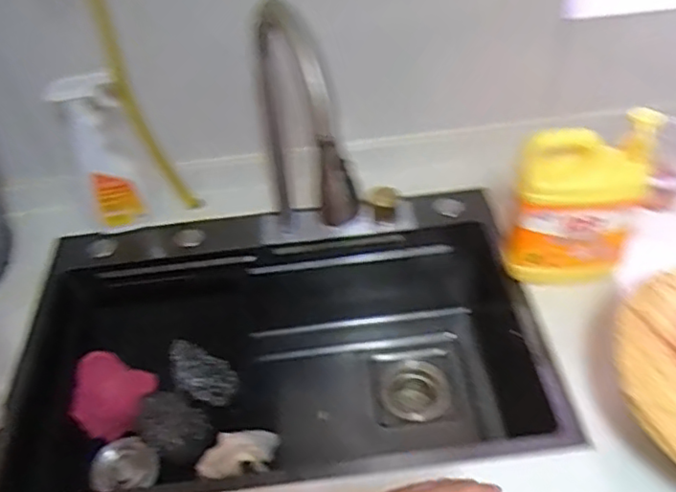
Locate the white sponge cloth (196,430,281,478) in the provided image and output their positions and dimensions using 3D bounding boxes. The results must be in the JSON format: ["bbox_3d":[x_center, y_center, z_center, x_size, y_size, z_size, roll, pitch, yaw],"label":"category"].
[{"bbox_3d":[-0.121,0.252,0.769,0.092,0.033,0.056,-8,44,-2],"label":"white sponge cloth"}]

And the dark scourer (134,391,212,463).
[{"bbox_3d":[-0.221,0.241,0.850,0.109,0.033,0.081,15,48,20],"label":"dark scourer"}]

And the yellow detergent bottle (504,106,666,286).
[{"bbox_3d":[0.291,-0.040,0.785,0.142,0.238,0.068,-10,44,-3],"label":"yellow detergent bottle"}]

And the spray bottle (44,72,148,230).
[{"bbox_3d":[-0.341,-0.132,0.930,0.094,0.260,0.061,-18,45,-11],"label":"spray bottle"}]

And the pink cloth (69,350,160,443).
[{"bbox_3d":[-0.319,0.207,0.881,0.106,0.023,0.109,25,52,-2],"label":"pink cloth"}]

